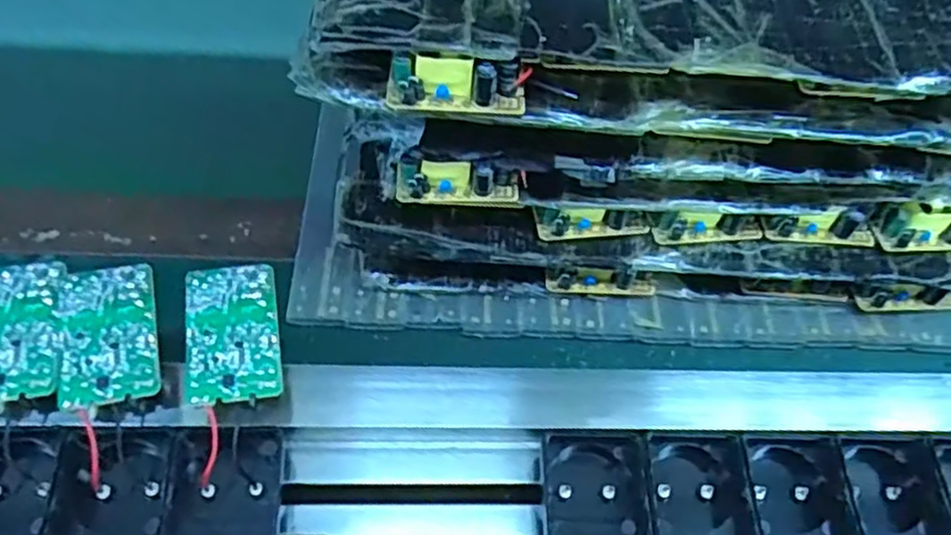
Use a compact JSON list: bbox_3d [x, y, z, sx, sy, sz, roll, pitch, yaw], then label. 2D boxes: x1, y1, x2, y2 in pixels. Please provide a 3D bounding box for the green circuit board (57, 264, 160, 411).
[{"bbox_3d":[-0.155,0.027,0.298,0.036,0.004,0.064,-8,59,-16],"label":"green circuit board"}]

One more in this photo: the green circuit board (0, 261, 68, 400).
[{"bbox_3d":[-0.193,0.026,0.294,0.039,0.008,0.061,-10,57,-12],"label":"green circuit board"}]

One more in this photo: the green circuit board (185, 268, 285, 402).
[{"bbox_3d":[-0.104,0.027,0.303,0.036,0.007,0.063,-8,57,-10],"label":"green circuit board"}]

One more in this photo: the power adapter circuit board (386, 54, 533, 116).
[{"bbox_3d":[-0.008,-0.083,0.322,0.063,0.022,0.017,4,56,-2],"label":"power adapter circuit board"}]

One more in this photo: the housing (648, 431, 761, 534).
[{"bbox_3d":[0.097,0.106,0.295,0.043,0.018,0.070,4,56,-3],"label":"housing"}]

